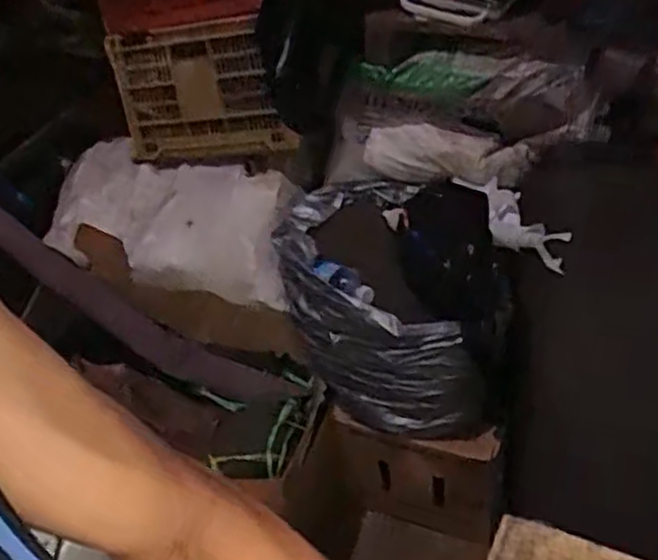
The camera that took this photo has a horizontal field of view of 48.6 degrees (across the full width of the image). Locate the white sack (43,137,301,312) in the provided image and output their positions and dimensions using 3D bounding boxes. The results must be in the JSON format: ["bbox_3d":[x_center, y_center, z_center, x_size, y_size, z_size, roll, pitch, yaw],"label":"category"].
[{"bbox_3d":[-0.364,-0.138,1.737,0.629,0.200,0.318,14,82,18],"label":"white sack"}]

